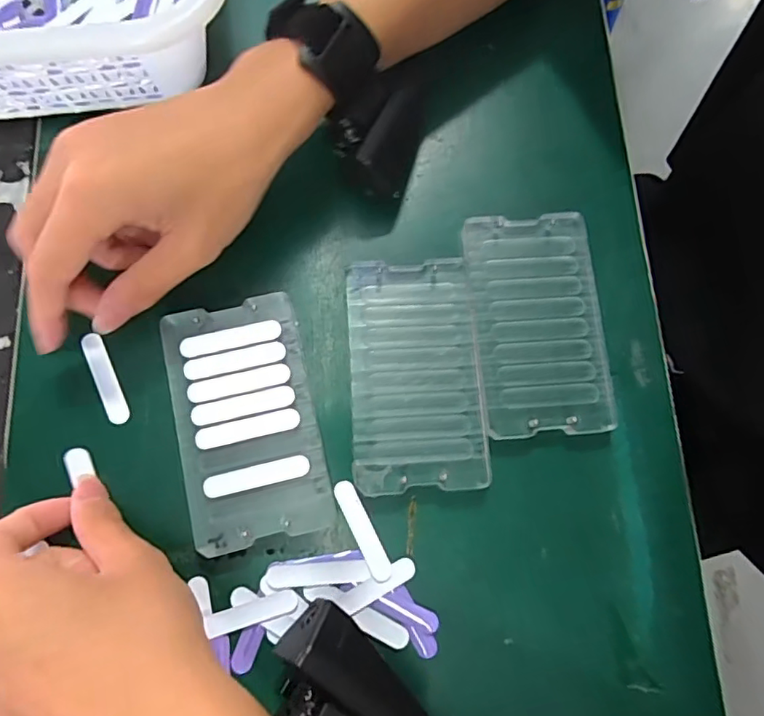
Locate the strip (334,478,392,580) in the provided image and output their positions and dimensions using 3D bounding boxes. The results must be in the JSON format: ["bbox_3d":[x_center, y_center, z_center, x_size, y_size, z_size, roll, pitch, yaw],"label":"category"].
[{"bbox_3d":[-0.010,0.086,0.272,0.011,0.005,0.051,-26,76,-7],"label":"strip"}]

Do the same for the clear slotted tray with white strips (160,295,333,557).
[{"bbox_3d":[-0.068,0.031,0.277,0.067,0.011,0.120,-13,75,-4],"label":"clear slotted tray with white strips"}]

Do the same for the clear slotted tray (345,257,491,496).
[{"bbox_3d":[0.017,0.006,0.286,0.066,0.009,0.121,-3,74,-1],"label":"clear slotted tray"}]

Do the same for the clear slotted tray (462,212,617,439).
[{"bbox_3d":[0.084,-0.021,0.295,0.068,0.006,0.121,-4,77,-3],"label":"clear slotted tray"}]

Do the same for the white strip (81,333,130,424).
[{"bbox_3d":[-0.145,0.010,0.283,0.011,0.004,0.050,-24,76,-7],"label":"white strip"}]

